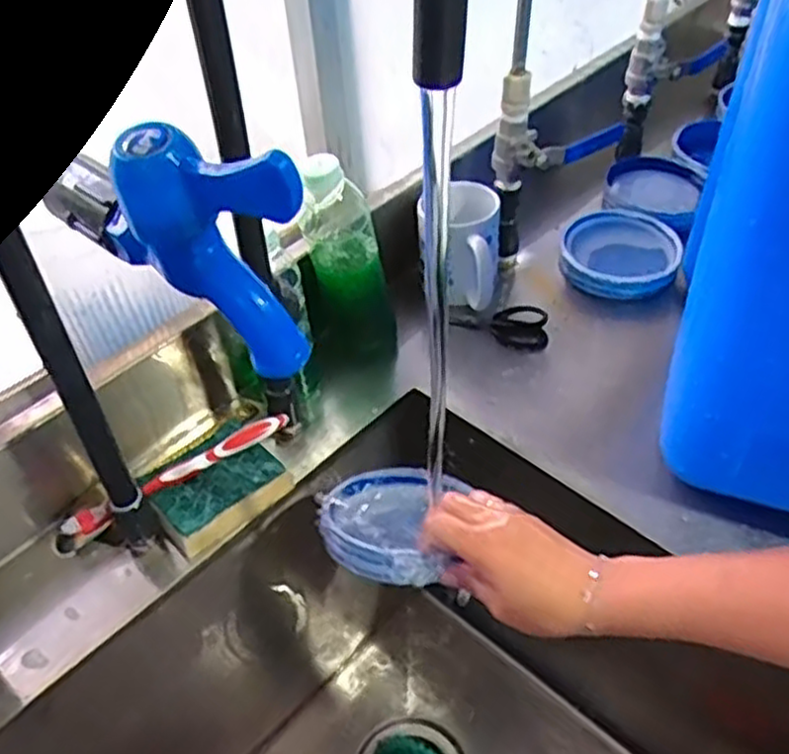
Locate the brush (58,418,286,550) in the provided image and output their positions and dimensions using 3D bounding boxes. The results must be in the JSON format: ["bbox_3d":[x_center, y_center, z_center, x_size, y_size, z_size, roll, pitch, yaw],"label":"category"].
[{"bbox_3d":[-0.170,0.075,0.602,0.185,0.015,0.019,-26,49,-19],"label":"brush"}]

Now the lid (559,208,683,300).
[{"bbox_3d":[0.234,-0.127,0.795,0.115,0.031,0.127,11,48,16],"label":"lid"}]

